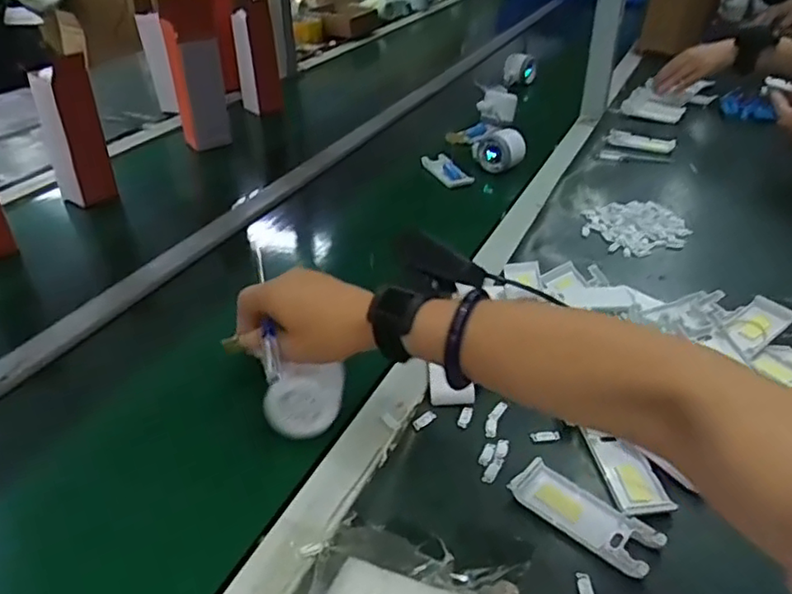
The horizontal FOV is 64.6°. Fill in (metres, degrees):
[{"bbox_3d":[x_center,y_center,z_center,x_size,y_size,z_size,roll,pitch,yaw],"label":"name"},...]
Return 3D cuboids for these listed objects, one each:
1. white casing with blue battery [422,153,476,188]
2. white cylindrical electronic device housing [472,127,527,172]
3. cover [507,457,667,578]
[{"bbox_3d":[0.076,-0.196,0.967,0.046,0.012,0.120,-12,35,-17],"label":"white casing with blue battery"},{"bbox_3d":[0.165,-0.221,0.973,0.052,0.067,0.072,-27,43,-34],"label":"white cylindrical electronic device housing"},{"bbox_3d":[0.139,0.159,0.462,0.106,0.011,0.044,28,45,35],"label":"cover"}]

